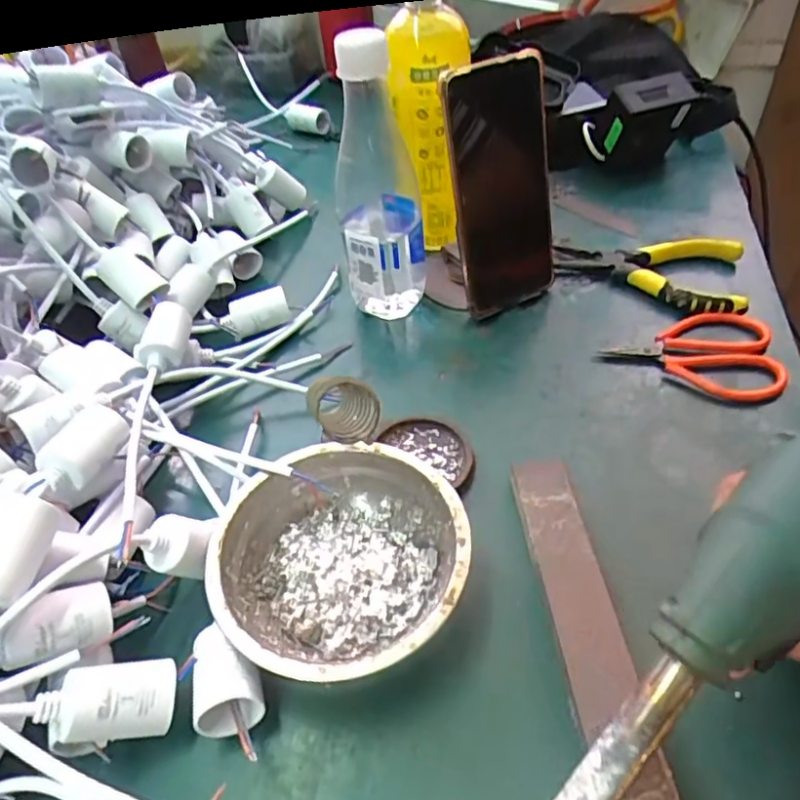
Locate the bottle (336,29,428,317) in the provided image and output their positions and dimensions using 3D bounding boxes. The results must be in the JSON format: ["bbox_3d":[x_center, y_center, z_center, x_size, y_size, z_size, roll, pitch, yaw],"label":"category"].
[{"bbox_3d":[-0.015,-0.151,0.439,0.062,0.202,0.063,-4,44,0],"label":"bottle"}]

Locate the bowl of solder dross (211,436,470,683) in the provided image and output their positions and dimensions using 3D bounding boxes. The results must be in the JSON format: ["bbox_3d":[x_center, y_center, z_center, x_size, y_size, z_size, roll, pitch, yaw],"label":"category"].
[{"bbox_3d":[-0.030,0.085,0.317,0.123,0.042,0.123,-2,44,2],"label":"bowl of solder dross"}]

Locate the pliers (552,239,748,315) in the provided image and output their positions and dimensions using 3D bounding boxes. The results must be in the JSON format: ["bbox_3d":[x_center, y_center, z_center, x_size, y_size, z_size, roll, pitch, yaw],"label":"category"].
[{"bbox_3d":[0.187,-0.101,0.469,0.138,0.026,0.071,11,46,15],"label":"pliers"}]

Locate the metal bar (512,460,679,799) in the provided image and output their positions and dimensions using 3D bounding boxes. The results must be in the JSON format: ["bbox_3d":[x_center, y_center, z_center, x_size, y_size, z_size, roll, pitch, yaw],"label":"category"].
[{"bbox_3d":[0.086,0.110,0.284,0.030,0.017,0.208,-4,44,0],"label":"metal bar"}]

